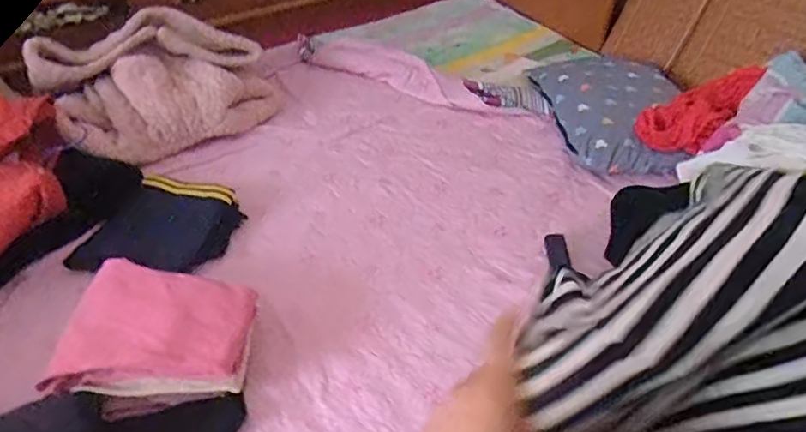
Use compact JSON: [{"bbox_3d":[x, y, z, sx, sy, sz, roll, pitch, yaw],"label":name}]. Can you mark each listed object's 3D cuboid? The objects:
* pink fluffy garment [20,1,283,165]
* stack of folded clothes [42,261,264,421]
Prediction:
[{"bbox_3d":[-0.592,-0.328,1.421,0.544,0.250,0.286,-21,47,-22],"label":"pink fluffy garment"},{"bbox_3d":[-0.391,0.193,0.920,0.287,0.105,0.227,5,43,5],"label":"stack of folded clothes"}]

